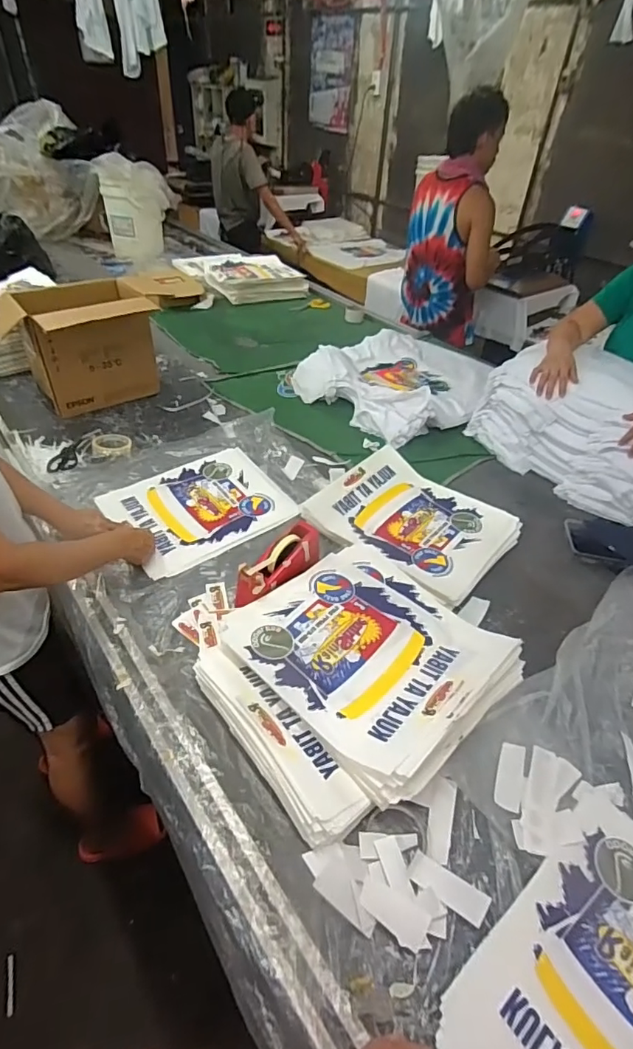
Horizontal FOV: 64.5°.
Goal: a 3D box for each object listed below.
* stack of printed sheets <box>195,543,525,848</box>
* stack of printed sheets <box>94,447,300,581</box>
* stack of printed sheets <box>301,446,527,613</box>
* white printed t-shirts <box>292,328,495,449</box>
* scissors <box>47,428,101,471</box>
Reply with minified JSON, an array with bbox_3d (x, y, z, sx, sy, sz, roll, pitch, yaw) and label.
[{"bbox_3d":[0.061,0.216,0.816,0.422,0.082,0.395,-26,50,-32],"label":"stack of printed sheets"},{"bbox_3d":[-0.267,-0.046,1.161,0.365,0.014,0.317,-26,50,-30],"label":"stack of printed sheets"},{"bbox_3d":[0.220,-0.015,1.121,0.360,0.050,0.388,-30,52,-34],"label":"stack of printed sheets"},{"bbox_3d":[0.291,-0.493,1.653,0.624,0.110,0.557,-30,52,-34],"label":"white printed t-shirts"},{"bbox_3d":[-0.632,-0.195,1.302,0.069,0.014,0.198,6,41,0],"label":"scissors"}]

